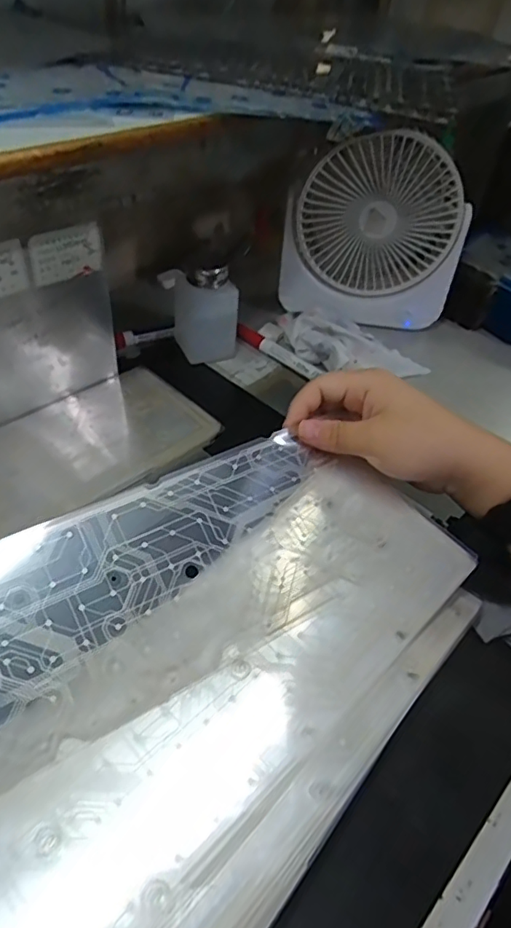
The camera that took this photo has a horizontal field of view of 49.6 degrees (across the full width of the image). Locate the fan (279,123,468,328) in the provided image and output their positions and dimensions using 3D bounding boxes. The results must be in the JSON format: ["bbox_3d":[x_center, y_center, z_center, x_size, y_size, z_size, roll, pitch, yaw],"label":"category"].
[{"bbox_3d":[0.127,-0.251,0.595,0.188,0.197,0.079,2,43,-6],"label":"fan"}]

